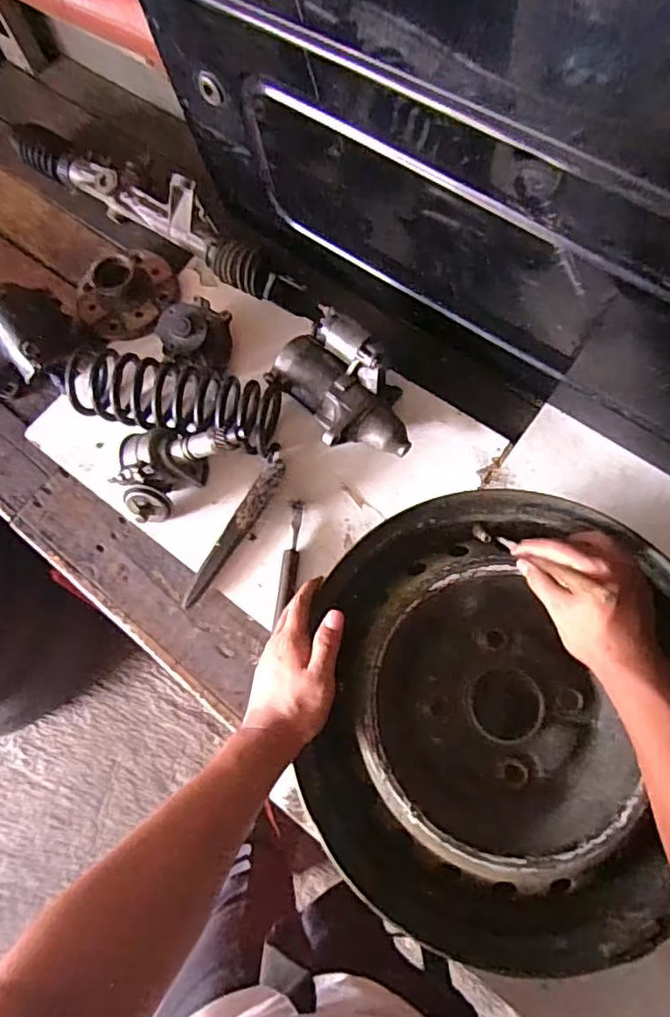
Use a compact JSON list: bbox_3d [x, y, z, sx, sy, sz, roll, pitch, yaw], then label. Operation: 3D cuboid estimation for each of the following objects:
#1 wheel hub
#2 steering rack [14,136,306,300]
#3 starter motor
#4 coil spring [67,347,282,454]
[{"bbox_3d":[-0.289,-0.302,0.822,0.145,0.053,0.117,-35,73,-9],"label":"wheel hub"},{"bbox_3d":[-0.268,-0.435,0.850,0.545,0.085,0.061,34,76,13],"label":"steering rack"},{"bbox_3d":[0.015,-0.138,0.734,0.121,0.094,0.193,-39,73,-10],"label":"starter motor"},{"bbox_3d":[-0.205,-0.135,0.752,0.263,0.079,0.091,14,72,8],"label":"coil spring"}]

